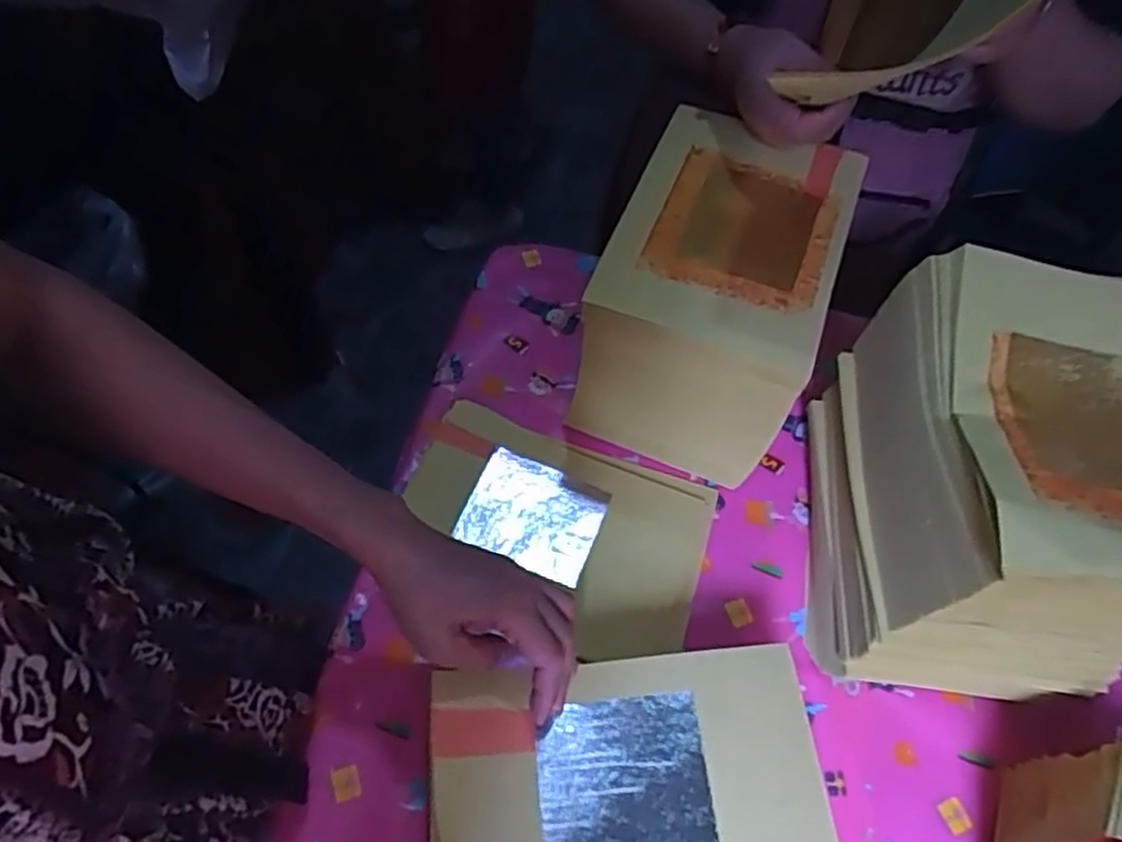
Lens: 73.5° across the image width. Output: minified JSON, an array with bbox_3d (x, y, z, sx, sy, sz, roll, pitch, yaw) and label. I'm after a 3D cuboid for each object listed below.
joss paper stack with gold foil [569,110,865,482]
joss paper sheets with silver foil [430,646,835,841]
[{"bbox_3d":[0.122,-0.096,0.625,0.158,0.185,0.230,20,61,7],"label":"joss paper stack with gold foil"},{"bbox_3d":[0.039,0.221,0.436,0.222,0.022,0.158,-2,60,-6],"label":"joss paper sheets with silver foil"}]

